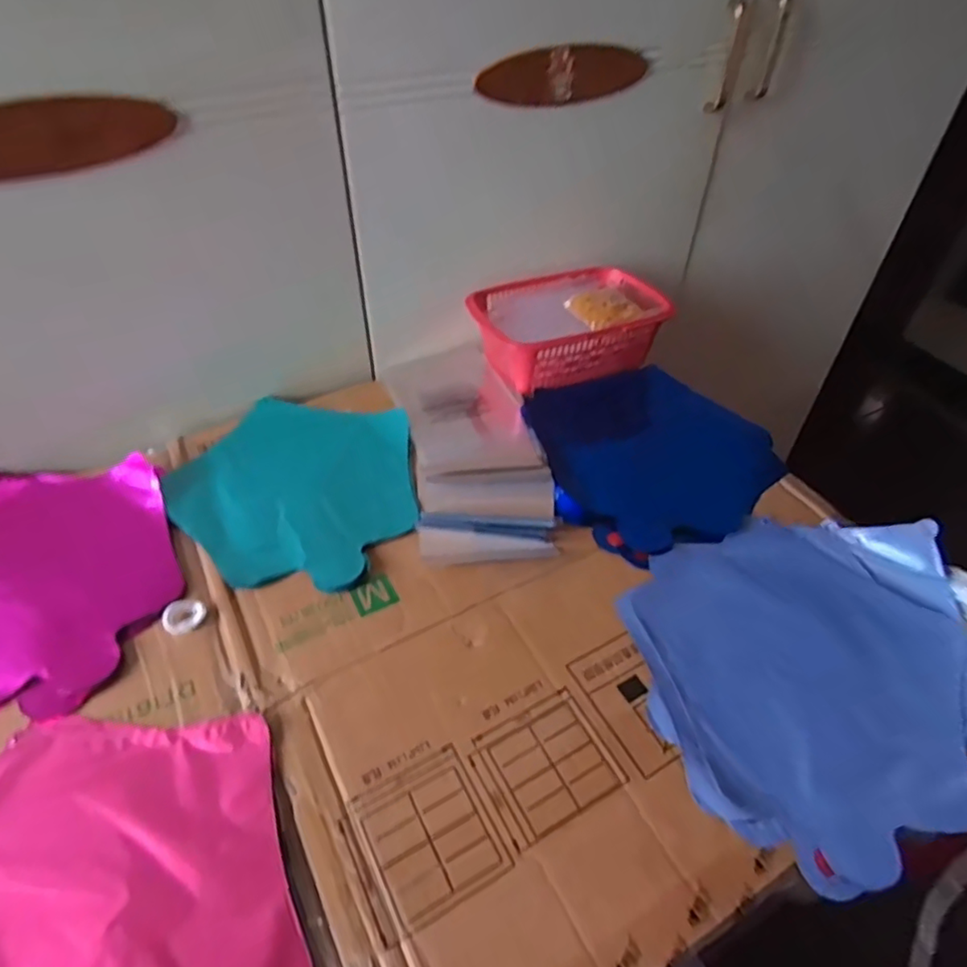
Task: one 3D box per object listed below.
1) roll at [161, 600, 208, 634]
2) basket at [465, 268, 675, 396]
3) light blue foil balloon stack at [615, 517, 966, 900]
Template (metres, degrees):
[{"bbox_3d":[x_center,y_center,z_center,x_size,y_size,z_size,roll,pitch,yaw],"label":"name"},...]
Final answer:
[{"bbox_3d":[-0.226,0.100,0.469,0.029,0.011,0.023,-12,47,-14],"label":"roll"},{"bbox_3d":[0.095,-0.182,0.718,0.217,0.070,0.150,-12,47,-14],"label":"basket"},{"bbox_3d":[0.248,0.128,0.456,0.271,0.033,0.238,-15,48,-17],"label":"light blue foil balloon stack"}]

